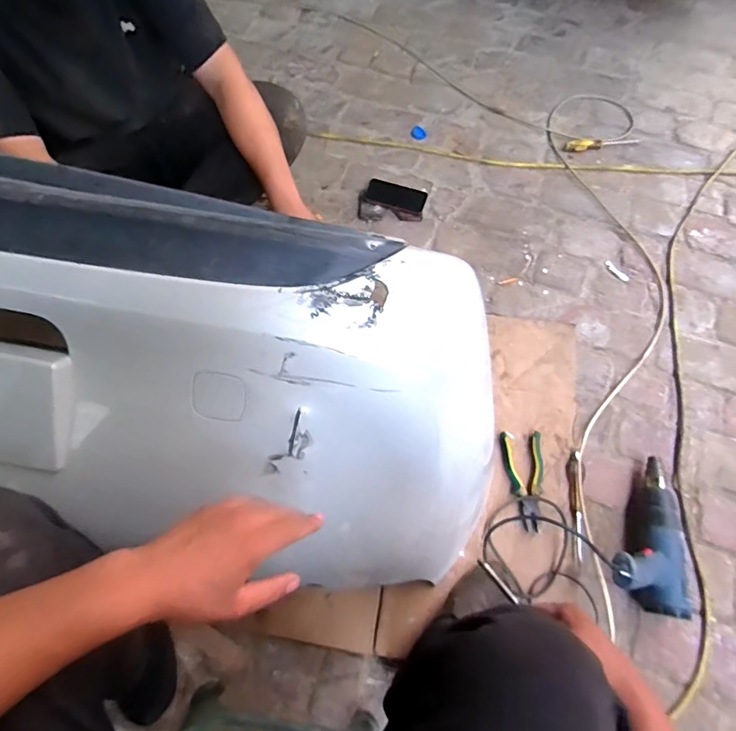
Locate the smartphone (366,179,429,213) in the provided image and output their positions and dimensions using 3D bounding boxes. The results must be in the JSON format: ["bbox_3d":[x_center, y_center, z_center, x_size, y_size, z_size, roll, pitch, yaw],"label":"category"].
[{"bbox_3d":[0.074,-0.441,1.186,0.153,0.007,0.069,15,73,-2],"label":"smartphone"}]

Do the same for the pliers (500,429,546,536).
[{"bbox_3d":[0.317,0.228,0.911,0.074,0.025,0.187,-3,68,1],"label":"pliers"}]

